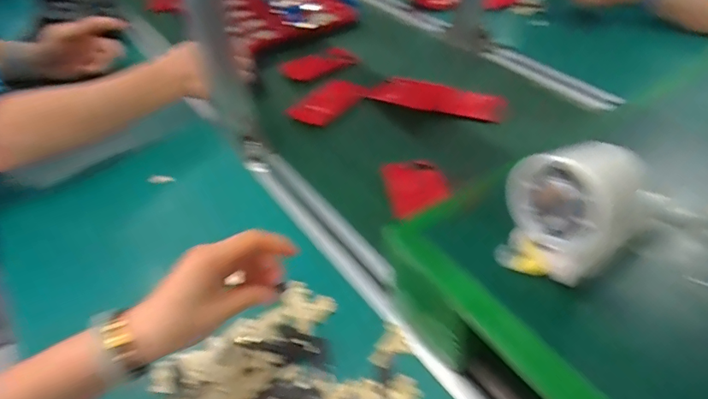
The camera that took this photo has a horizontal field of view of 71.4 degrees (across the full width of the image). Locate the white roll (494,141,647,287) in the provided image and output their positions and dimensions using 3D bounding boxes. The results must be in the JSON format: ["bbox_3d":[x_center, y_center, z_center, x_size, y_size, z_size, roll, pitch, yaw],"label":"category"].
[{"bbox_3d":[0.160,0.007,0.337,0.099,0.090,0.063,-16,43,-12],"label":"white roll"}]

